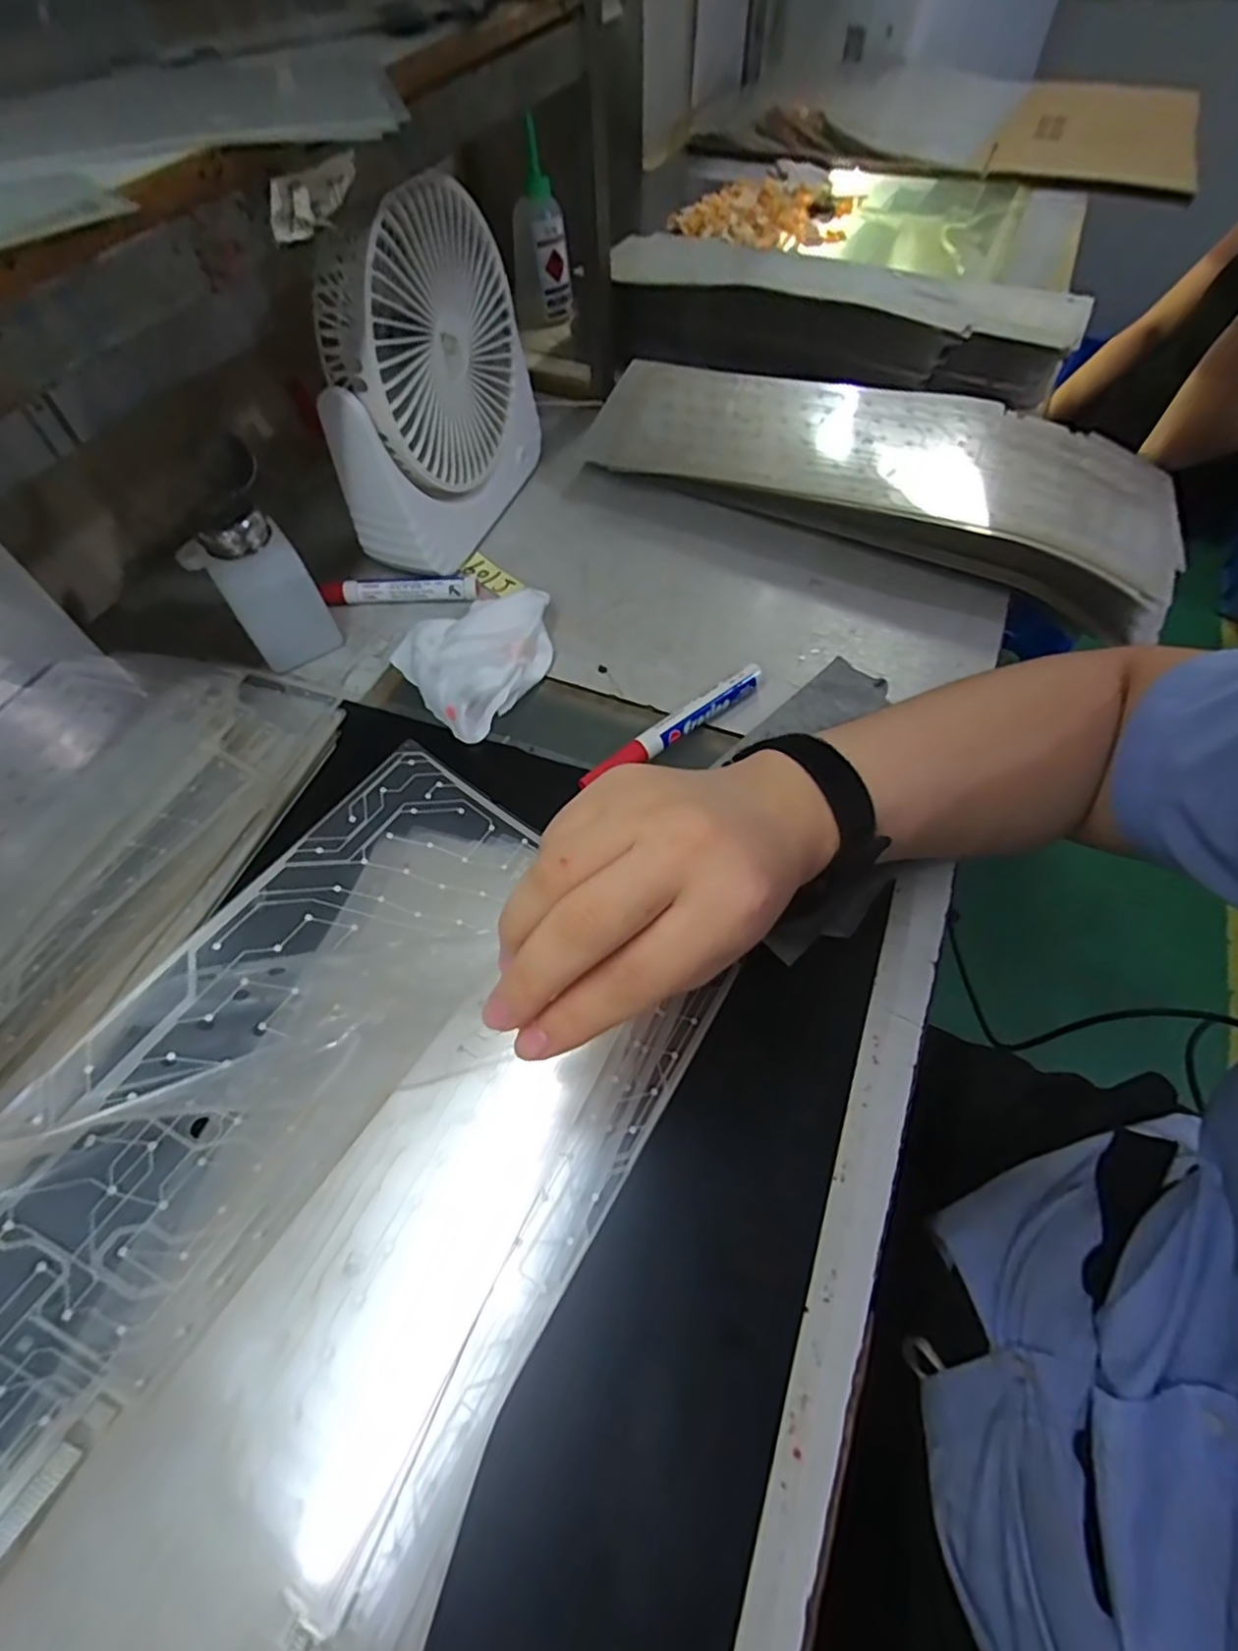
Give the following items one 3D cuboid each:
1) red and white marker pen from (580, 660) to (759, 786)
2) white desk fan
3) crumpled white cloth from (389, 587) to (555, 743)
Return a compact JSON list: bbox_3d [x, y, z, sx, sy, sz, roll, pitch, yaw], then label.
[{"bbox_3d":[0.037,-0.059,0.397,0.134,0.019,0.015,-34,63,-18],"label":"red and white marker pen"},{"bbox_3d":[-0.127,-0.302,0.444,0.064,0.193,0.185,16,60,11],"label":"white desk fan"},{"bbox_3d":[-0.091,-0.118,0.428,0.099,0.033,0.099,-35,64,-19],"label":"crumpled white cloth"}]

